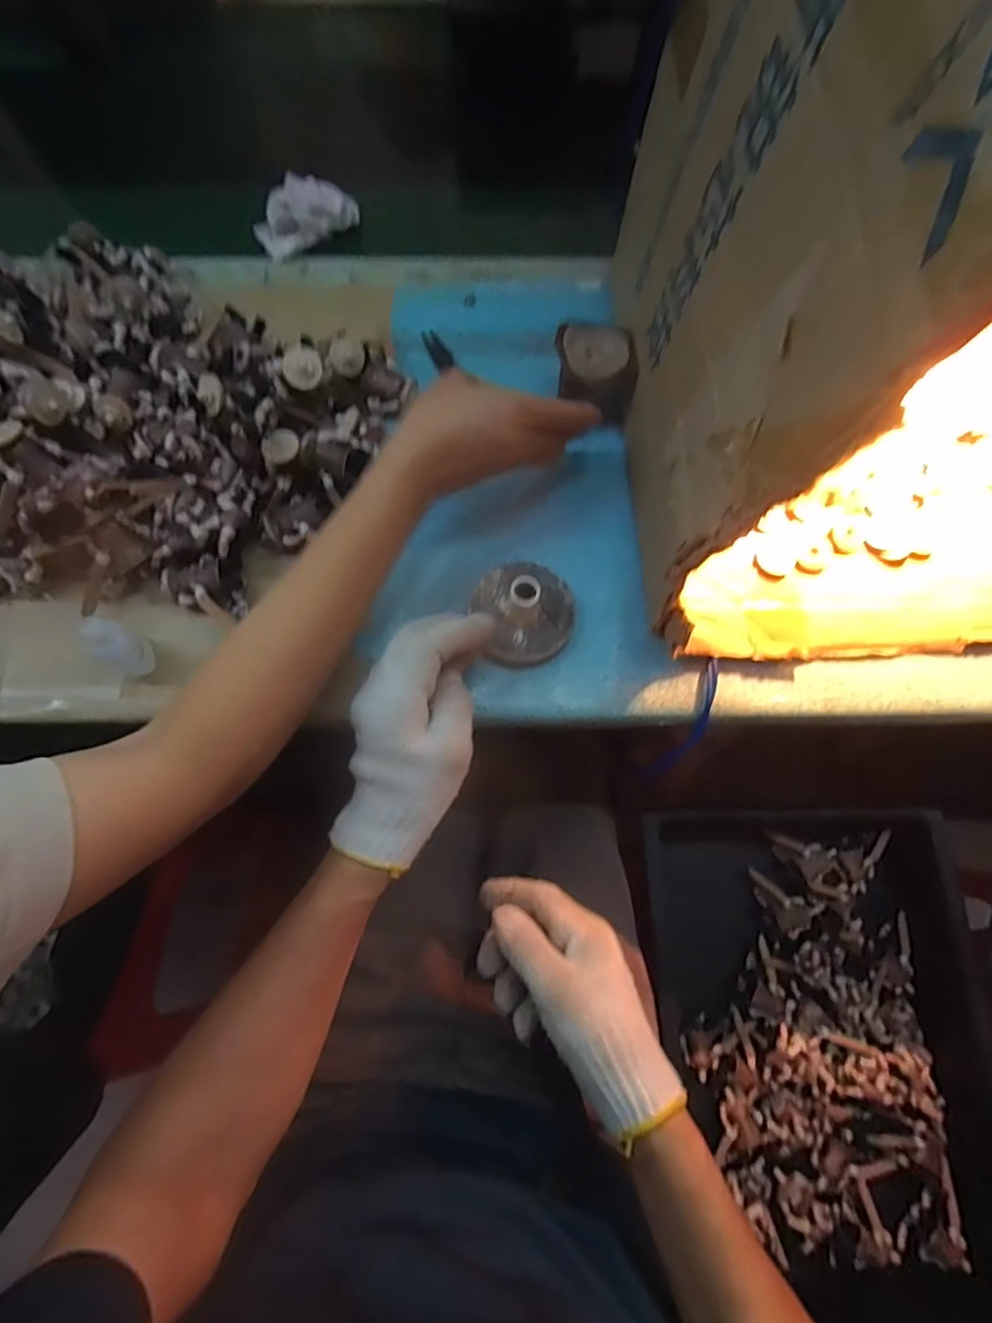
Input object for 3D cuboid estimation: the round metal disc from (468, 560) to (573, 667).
[{"bbox_3d":[0.021,-0.041,0.429,0.071,0.045,0.077,0,72,0],"label":"round metal disc"}]

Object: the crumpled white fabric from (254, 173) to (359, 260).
[{"bbox_3d":[-0.178,-0.422,0.557,0.096,0.033,0.039,-26,74,-8],"label":"crumpled white fabric"}]

